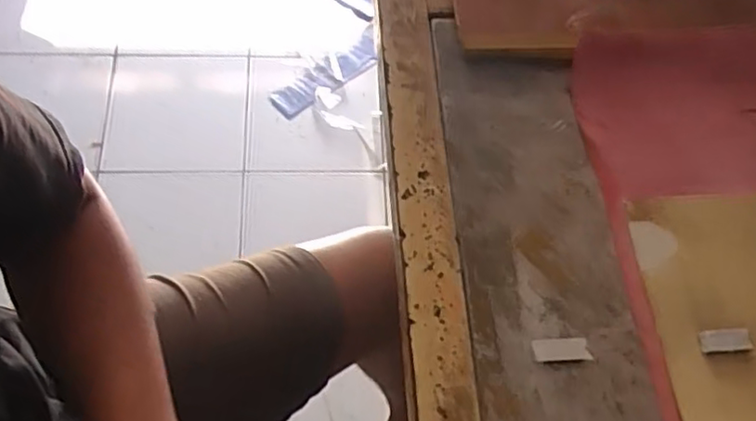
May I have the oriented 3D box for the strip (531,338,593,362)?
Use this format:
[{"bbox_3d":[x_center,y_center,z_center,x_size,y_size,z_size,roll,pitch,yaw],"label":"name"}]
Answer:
[{"bbox_3d":[0.104,0.079,0.370,0.031,0.008,0.012,0,66,-3],"label":"strip"}]

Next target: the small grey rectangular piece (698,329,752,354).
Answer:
[{"bbox_3d":[0.200,0.075,0.374,0.030,0.007,0.013,-2,66,-4],"label":"small grey rectangular piece"}]

